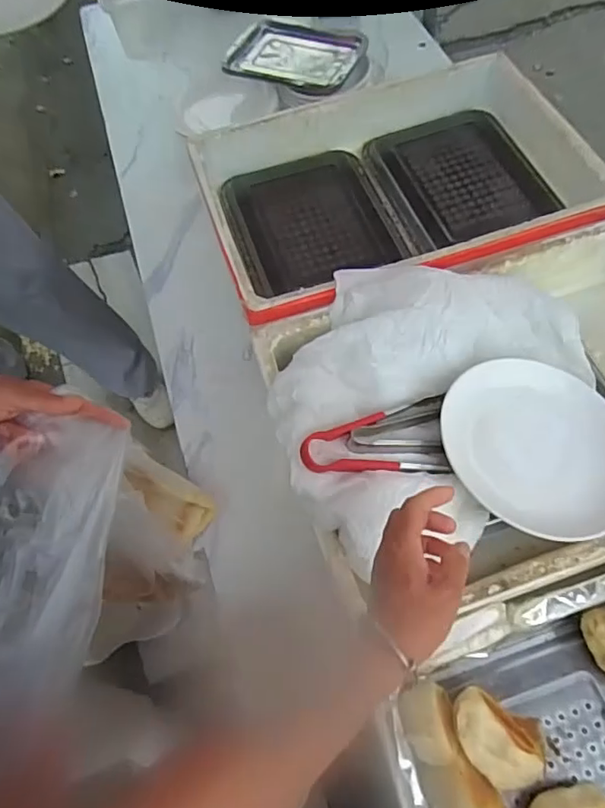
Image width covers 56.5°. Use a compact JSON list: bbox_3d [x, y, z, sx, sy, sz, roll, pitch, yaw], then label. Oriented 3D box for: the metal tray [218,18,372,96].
[{"bbox_3d":[-0.018,-0.668,1.086,0.253,0.029,0.180,22,65,14],"label":"metal tray"}]

